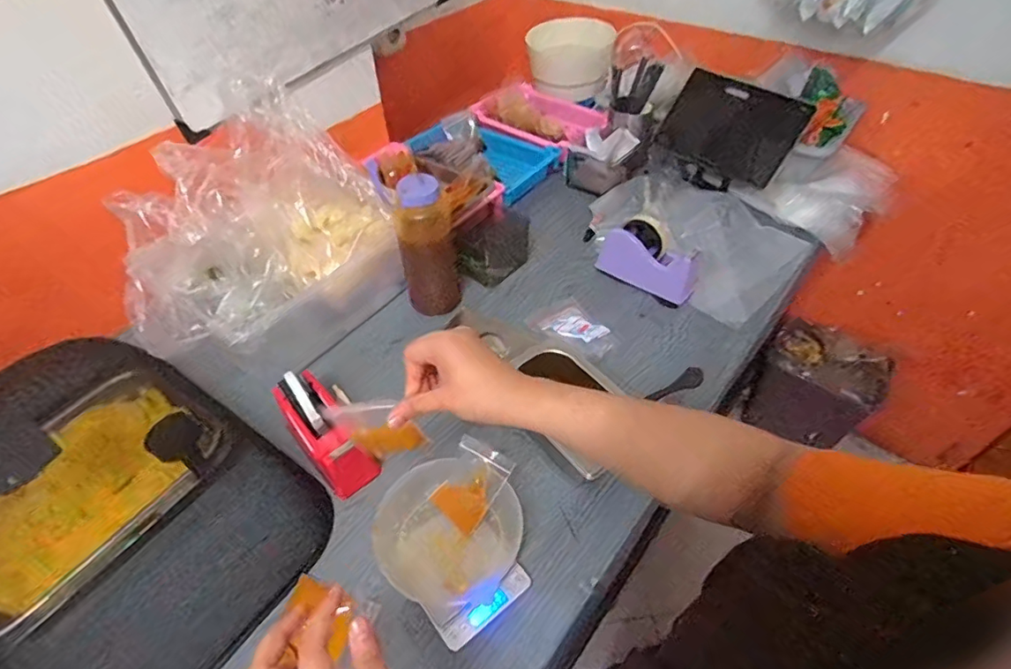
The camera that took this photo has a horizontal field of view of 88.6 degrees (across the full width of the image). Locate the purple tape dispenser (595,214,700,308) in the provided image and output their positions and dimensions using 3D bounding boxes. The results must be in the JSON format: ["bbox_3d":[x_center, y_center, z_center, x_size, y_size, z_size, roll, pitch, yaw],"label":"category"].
[{"bbox_3d":[0.235,-0.128,0.836,0.152,0.097,0.066,34,57,28],"label":"purple tape dispenser"}]

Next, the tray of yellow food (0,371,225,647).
[{"bbox_3d":[-0.487,0.172,0.589,0.194,0.055,0.277,27,54,24],"label":"tray of yellow food"}]

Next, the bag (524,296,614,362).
[{"bbox_3d":[0.105,-0.012,0.778,0.074,0.020,0.123,-33,55,-26],"label":"bag"}]

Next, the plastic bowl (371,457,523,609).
[{"bbox_3d":[-0.061,0.211,0.564,0.150,0.057,0.132,-27,52,-21],"label":"plastic bowl"}]

